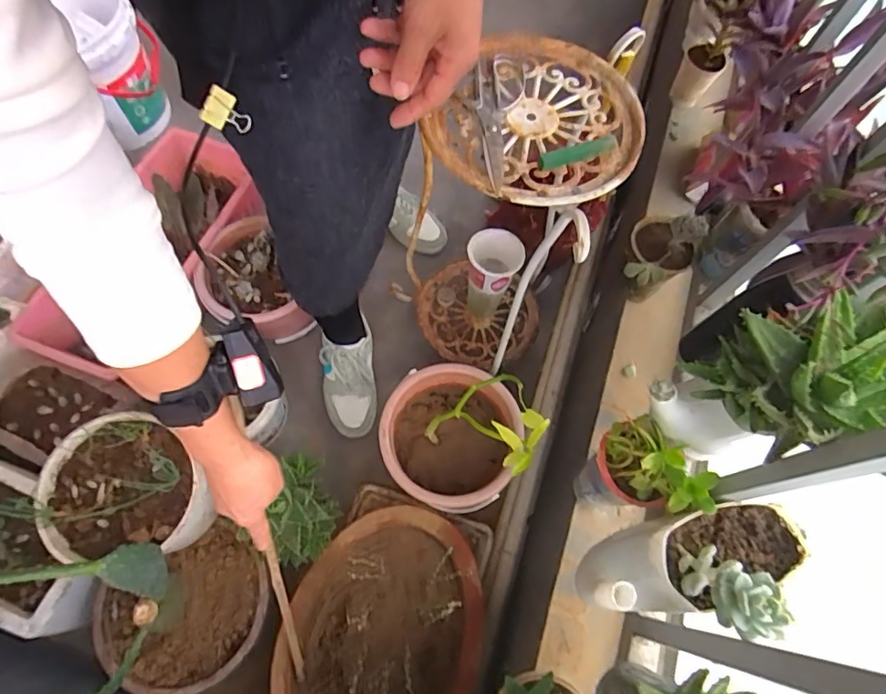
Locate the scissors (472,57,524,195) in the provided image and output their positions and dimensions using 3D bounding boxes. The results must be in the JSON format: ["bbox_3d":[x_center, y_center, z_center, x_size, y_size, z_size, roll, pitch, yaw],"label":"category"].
[{"bbox_3d":[0.058,-0.229,0.526,0.052,0.014,0.185,3,68,-2],"label":"scissors"}]

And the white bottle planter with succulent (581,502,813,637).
[{"bbox_3d":[0.220,0.183,0.436,0.188,0.122,0.085,-9,69,-6],"label":"white bottle planter with succulent"}]

